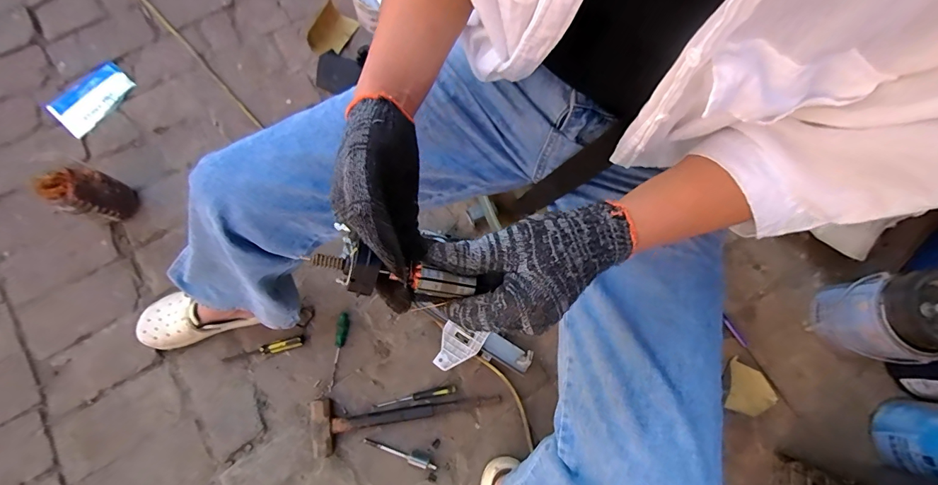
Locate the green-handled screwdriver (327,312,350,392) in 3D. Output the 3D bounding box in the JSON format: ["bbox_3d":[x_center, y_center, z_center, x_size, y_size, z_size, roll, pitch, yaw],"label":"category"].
[{"bbox_3d":[-0.268,0.222,0.818,0.024,0.018,0.153,7,75,-2],"label":"green-handled screwdriver"}]

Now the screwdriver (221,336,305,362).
[{"bbox_3d":[-0.417,0.216,0.808,0.162,0.018,0.023,-9,76,-6],"label":"screwdriver"}]

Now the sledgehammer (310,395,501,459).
[{"bbox_3d":[-0.125,0.319,0.783,0.367,0.038,0.101,-12,76,-7],"label":"sledgehammer"}]

